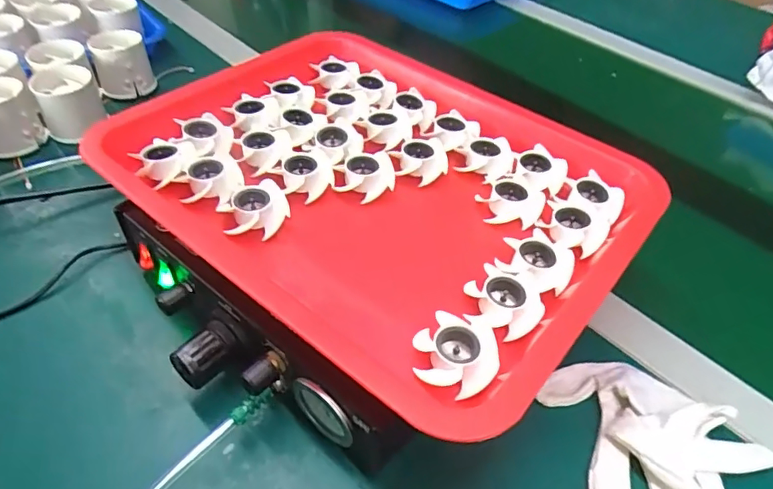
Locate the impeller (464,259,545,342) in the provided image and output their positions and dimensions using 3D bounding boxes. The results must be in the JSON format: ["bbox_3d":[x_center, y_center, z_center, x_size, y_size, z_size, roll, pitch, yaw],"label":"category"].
[{"bbox_3d":[0.069,0.031,0.298,0.036,0.016,0.042,-15,49,-19],"label":"impeller"}]

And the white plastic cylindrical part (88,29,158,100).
[{"bbox_3d":[-0.274,-0.188,0.546,0.052,0.049,0.053,-16,49,-20],"label":"white plastic cylindrical part"}]

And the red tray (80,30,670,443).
[{"bbox_3d":[-0.005,-0.044,0.360,0.323,0.033,0.259,33,51,25],"label":"red tray"}]

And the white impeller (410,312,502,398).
[{"bbox_3d":[0.037,0.055,0.271,0.042,0.013,0.047,-3,46,-9],"label":"white impeller"}]

